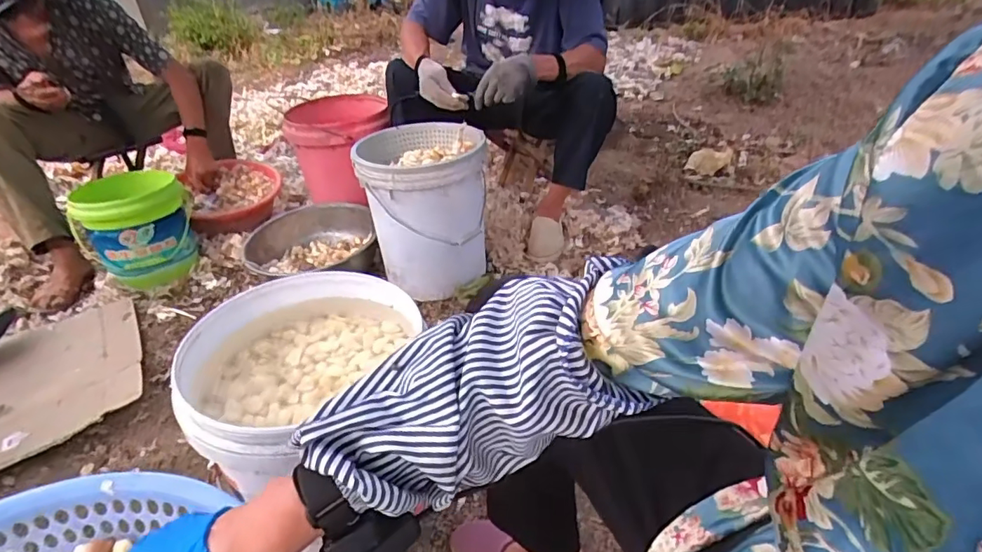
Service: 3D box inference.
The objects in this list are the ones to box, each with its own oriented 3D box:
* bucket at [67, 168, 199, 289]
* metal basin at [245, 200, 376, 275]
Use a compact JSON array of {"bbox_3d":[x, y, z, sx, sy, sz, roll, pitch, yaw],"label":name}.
[{"bbox_3d":[-1.033,-0.160,1.535,0.281,0.264,0.285,-23,38,-27],"label":"bucket"},{"bbox_3d":[-0.540,-0.090,1.569,0.374,0.108,0.374,-2,33,2],"label":"metal basin"}]

